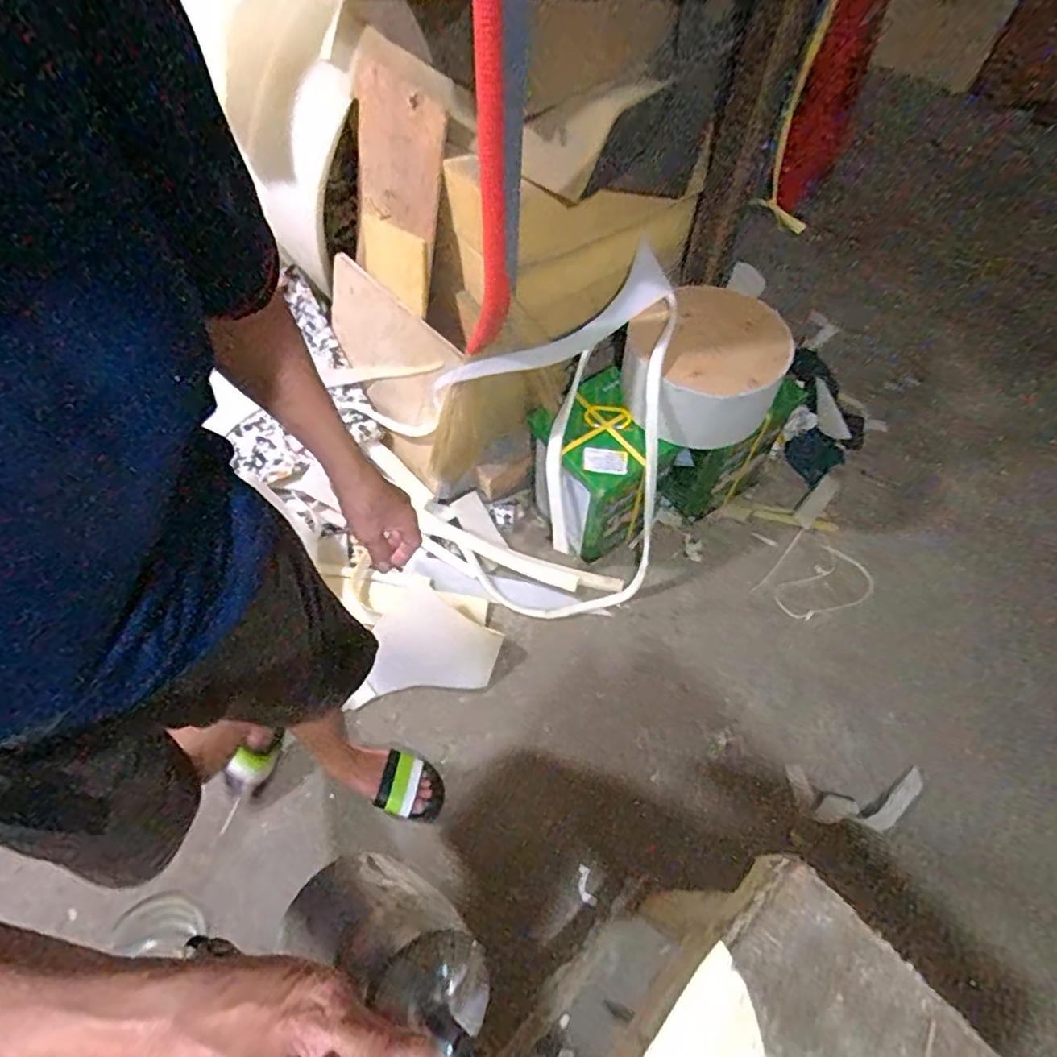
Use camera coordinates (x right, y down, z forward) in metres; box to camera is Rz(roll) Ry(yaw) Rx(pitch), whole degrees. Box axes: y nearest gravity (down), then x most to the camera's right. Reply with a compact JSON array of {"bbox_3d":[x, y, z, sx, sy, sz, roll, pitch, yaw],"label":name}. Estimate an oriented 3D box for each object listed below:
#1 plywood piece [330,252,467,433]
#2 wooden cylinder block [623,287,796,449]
[{"bbox_3d":[-0.317,-0.383,1.256,0.364,0.245,0.014,41,39,13],"label":"plywood piece"},{"bbox_3d":[0.337,-0.319,1.143,0.296,0.158,0.287,24,63,13],"label":"wooden cylinder block"}]

